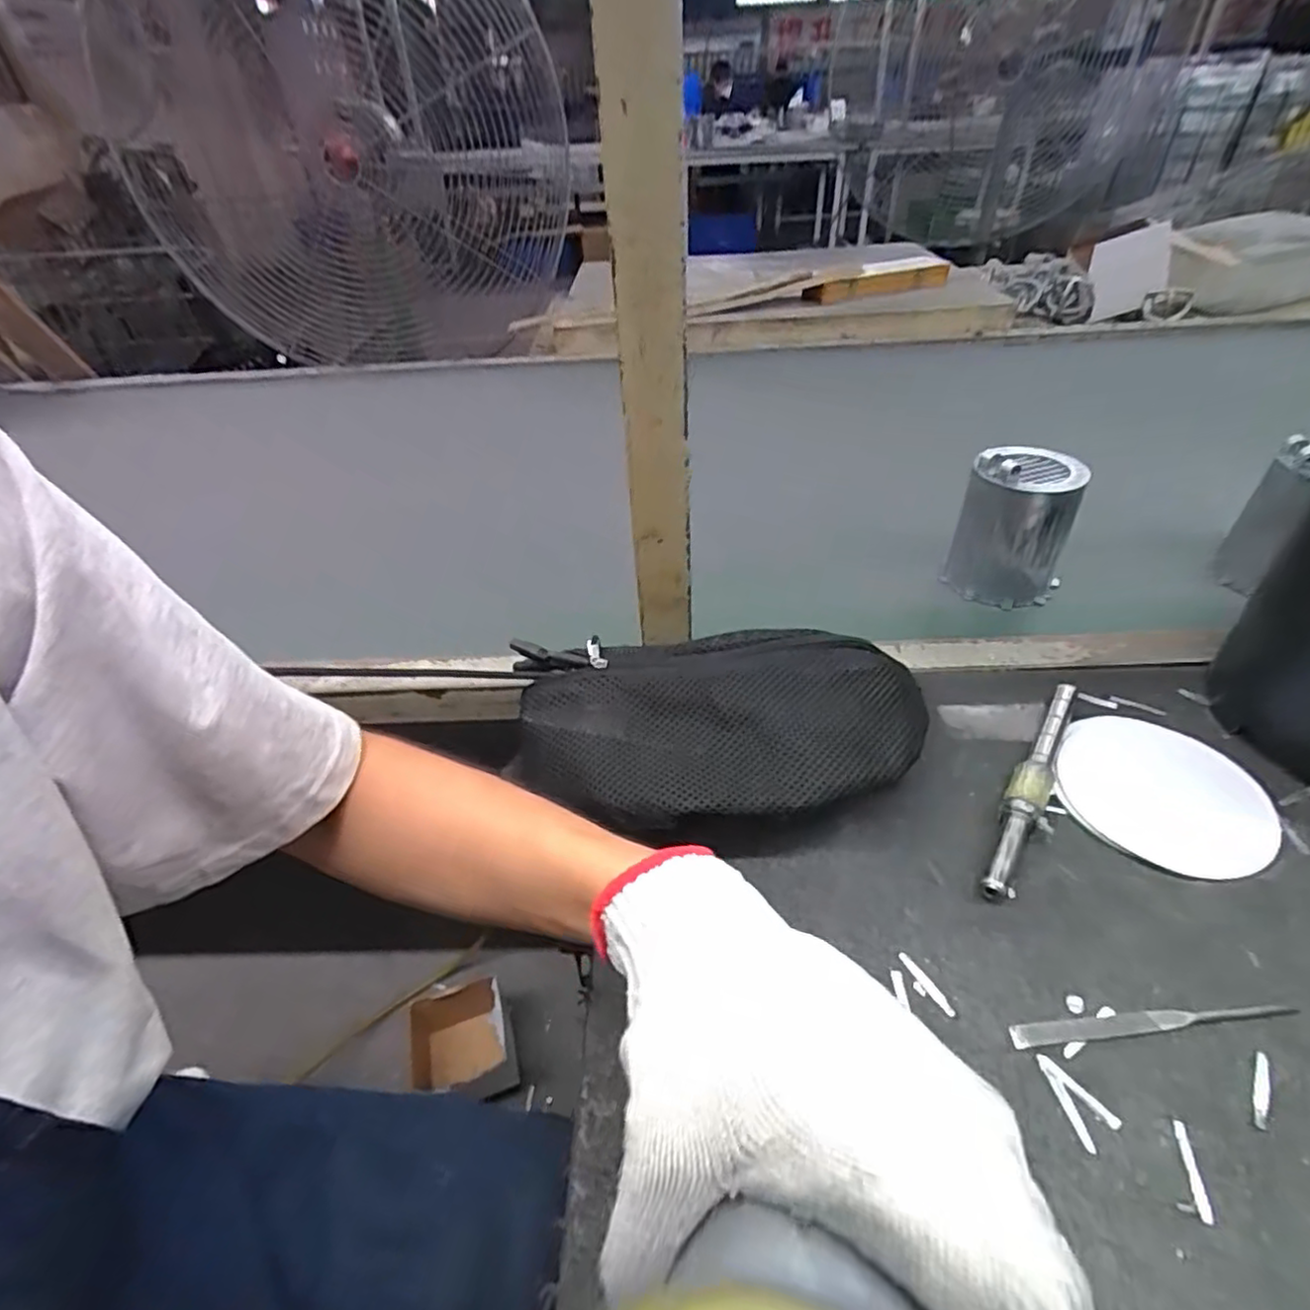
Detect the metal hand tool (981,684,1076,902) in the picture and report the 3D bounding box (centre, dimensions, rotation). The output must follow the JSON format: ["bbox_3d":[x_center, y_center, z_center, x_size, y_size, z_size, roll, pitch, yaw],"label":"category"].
[{"bbox_3d":[0.242,0.079,0.422,0.022,0.020,0.184,24,49,28],"label":"metal hand tool"}]

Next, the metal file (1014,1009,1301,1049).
[{"bbox_3d":[0.242,0.179,0.321,0.135,0.004,0.010,-5,41,-1],"label":"metal file"}]

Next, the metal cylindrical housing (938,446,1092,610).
[{"bbox_3d":[0.313,-0.118,0.574,0.088,0.111,0.075,16,45,21],"label":"metal cylindrical housing"}]

